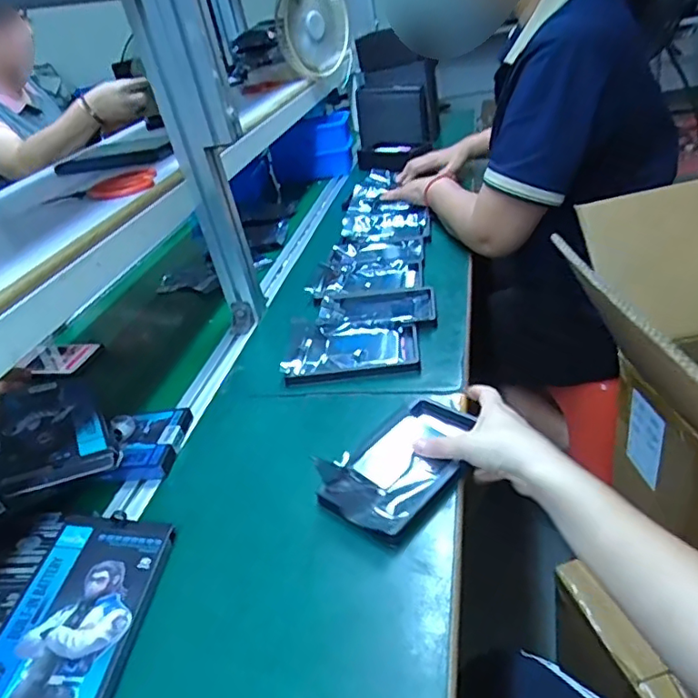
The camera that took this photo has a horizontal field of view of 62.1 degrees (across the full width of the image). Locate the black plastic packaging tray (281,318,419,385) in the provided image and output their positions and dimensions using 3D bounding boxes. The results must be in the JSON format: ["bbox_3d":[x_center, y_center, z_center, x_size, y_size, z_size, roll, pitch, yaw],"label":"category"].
[{"bbox_3d":[0.002,-0.002,0.713,0.160,0.028,0.096,-7,31,9],"label":"black plastic packaging tray"}]

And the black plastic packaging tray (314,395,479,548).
[{"bbox_3d":[0.050,0.104,0.541,0.098,0.018,0.162,24,45,38],"label":"black plastic packaging tray"}]

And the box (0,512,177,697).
[{"bbox_3d":[-0.209,0.205,0.447,0.098,0.025,0.178,-3,34,8],"label":"box"}]

